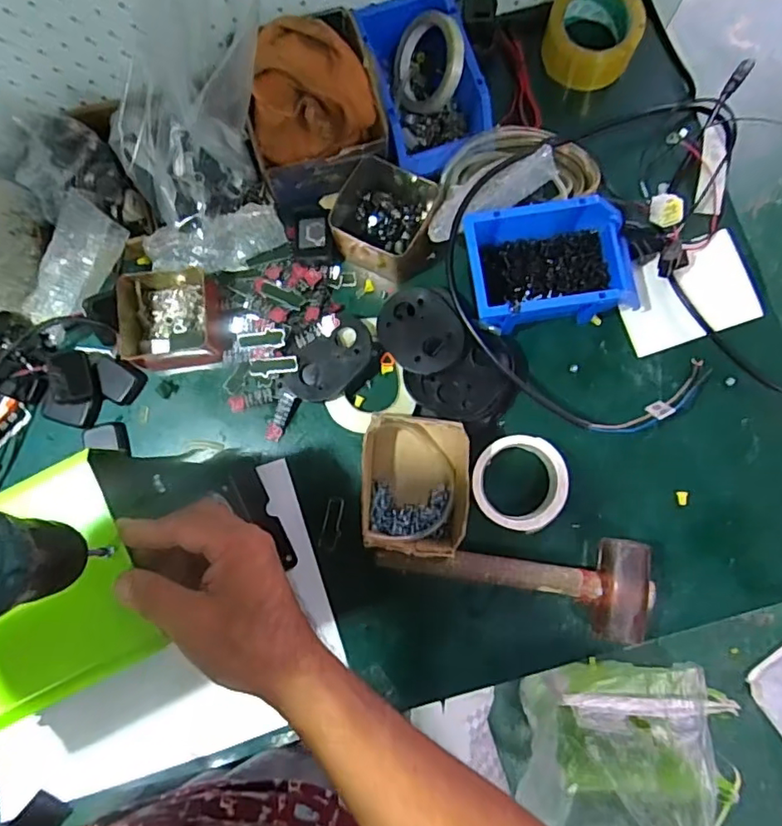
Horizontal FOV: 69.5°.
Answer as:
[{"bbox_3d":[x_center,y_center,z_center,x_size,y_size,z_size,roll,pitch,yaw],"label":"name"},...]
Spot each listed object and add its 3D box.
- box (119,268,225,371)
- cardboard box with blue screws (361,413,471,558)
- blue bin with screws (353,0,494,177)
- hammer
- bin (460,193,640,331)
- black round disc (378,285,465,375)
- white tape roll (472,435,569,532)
[{"bbox_3d":[-0.247,-0.109,0.637,0.103,0.044,0.112,-2,82,2],"label":"box"},{"bbox_3d":[0.025,0.076,0.584,0.107,0.073,0.132,5,82,3],"label":"cardboard box with blue screws"},{"bbox_3d":[0.037,-0.377,0.644,0.113,0.081,0.206,-16,82,0],"label":"blue bin with screws"},{"bbox_3d":[0.124,0.166,0.580,0.270,0.051,0.093,6,82,3],"label":"hammer"},{"bbox_3d":[0.168,-0.156,0.602,0.178,0.067,0.119,-7,82,1],"label":"bin"},{"bbox_3d":[0.032,-0.092,0.614,0.092,0.010,0.098,-4,74,15],"label":"black round disc"},{"bbox_3d":[0.135,0.074,0.595,0.096,0.036,0.097,0,82,2],"label":"white tape roll"}]

